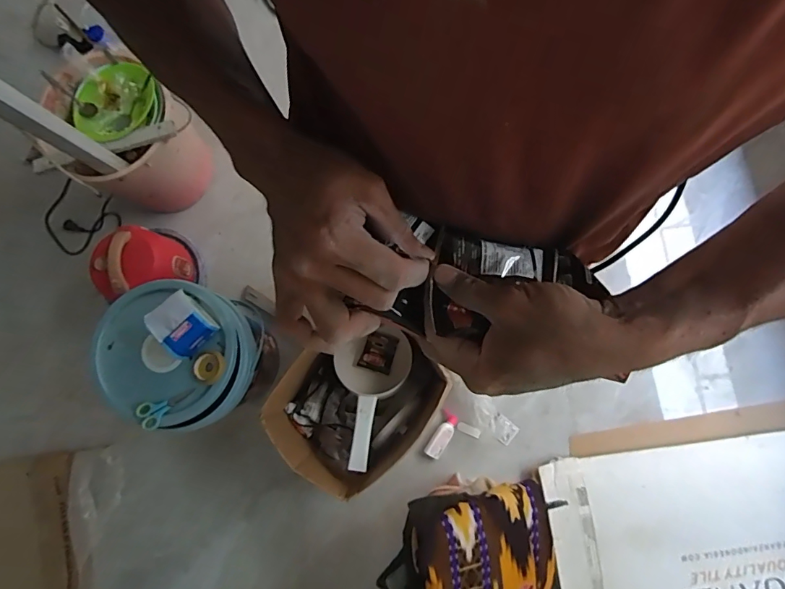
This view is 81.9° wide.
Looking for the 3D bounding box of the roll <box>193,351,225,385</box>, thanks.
[{"bbox_3d":[-0.392,0.154,0.965,0.061,0.013,0.067,0,81,1],"label":"roll"}]

